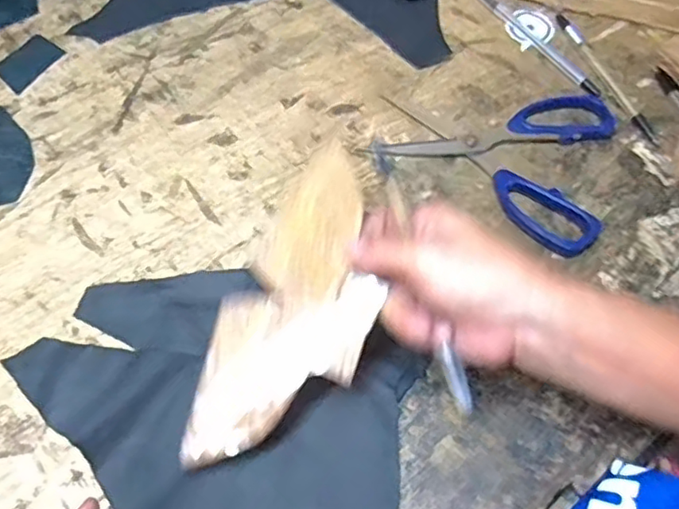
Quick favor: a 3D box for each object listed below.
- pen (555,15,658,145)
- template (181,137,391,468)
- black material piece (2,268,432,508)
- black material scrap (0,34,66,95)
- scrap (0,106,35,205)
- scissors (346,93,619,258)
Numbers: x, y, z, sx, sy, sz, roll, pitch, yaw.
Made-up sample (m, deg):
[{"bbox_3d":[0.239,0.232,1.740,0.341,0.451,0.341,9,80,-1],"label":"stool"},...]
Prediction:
[{"bbox_3d":[0.210,-0.144,0.491,0.011,0.008,0.139,-19,64,-11],"label":"pen"},{"bbox_3d":[-0.021,0.030,0.338,0.076,0.009,0.179,22,79,10],"label":"template"},{"bbox_3d":[-0.058,0.086,0.361,0.189,0.019,0.224,-34,67,-17],"label":"black material piece"},{"bbox_3d":[-0.251,-0.155,0.499,0.039,0.004,0.052,33,66,16],"label":"black material scrap"},{"bbox_3d":[-0.247,-0.075,0.455,0.036,0.004,0.089,-21,64,-12],"label":"scrap"},{"bbox_3d":[0.118,-0.085,0.455,0.174,0.011,0.131,26,65,12],"label":"scissors"}]

